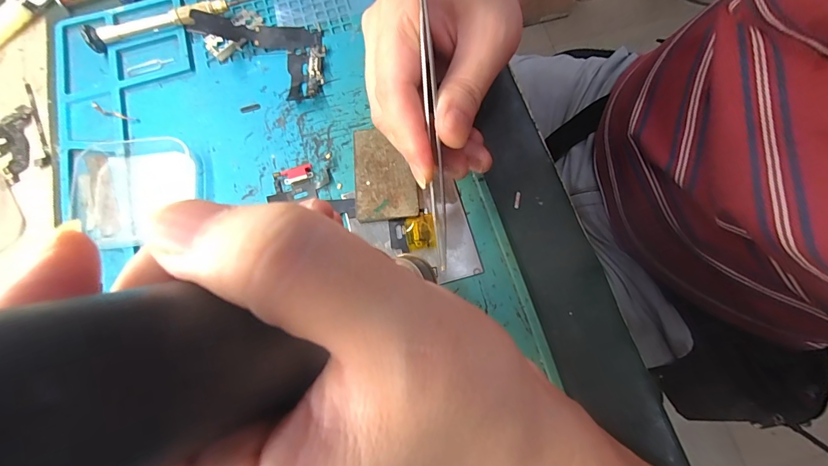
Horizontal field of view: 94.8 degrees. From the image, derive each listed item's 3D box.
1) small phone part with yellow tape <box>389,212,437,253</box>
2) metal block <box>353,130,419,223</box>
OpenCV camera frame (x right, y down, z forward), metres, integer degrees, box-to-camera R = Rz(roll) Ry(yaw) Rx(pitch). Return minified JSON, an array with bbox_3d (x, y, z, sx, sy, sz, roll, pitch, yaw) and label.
[{"bbox_3d":[-0.001,0.000,0.217,0.025,0.004,0.020,-10,73,-1],"label":"small phone part with yellow tape"},{"bbox_3d":[-0.018,-0.036,0.230,0.035,0.004,0.060,-5,73,0],"label":"metal block"}]

